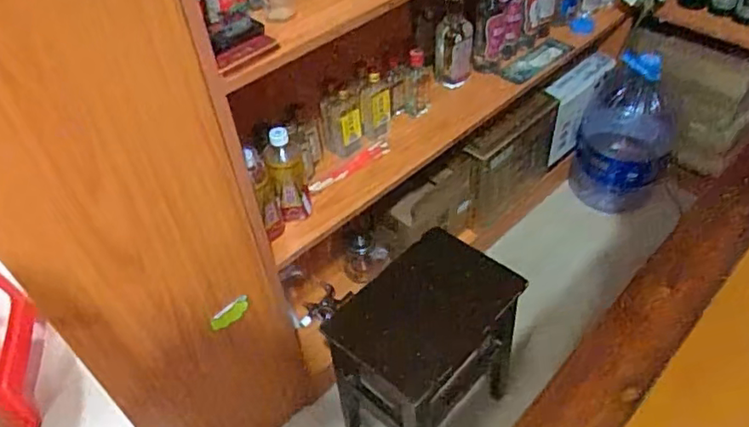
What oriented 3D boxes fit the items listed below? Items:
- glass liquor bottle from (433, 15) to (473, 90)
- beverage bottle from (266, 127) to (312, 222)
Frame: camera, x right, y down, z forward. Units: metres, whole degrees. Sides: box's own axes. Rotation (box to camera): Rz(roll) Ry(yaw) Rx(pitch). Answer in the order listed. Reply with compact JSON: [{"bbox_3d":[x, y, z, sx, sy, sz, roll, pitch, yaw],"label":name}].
[{"bbox_3d":[0.178,-0.369,1.337,0.083,0.159,0.078,-3,46,2],"label":"glass liquor bottle"},{"bbox_3d":[-0.149,-0.059,1.036,0.062,0.181,0.051,-10,46,-5],"label":"beverage bottle"}]

